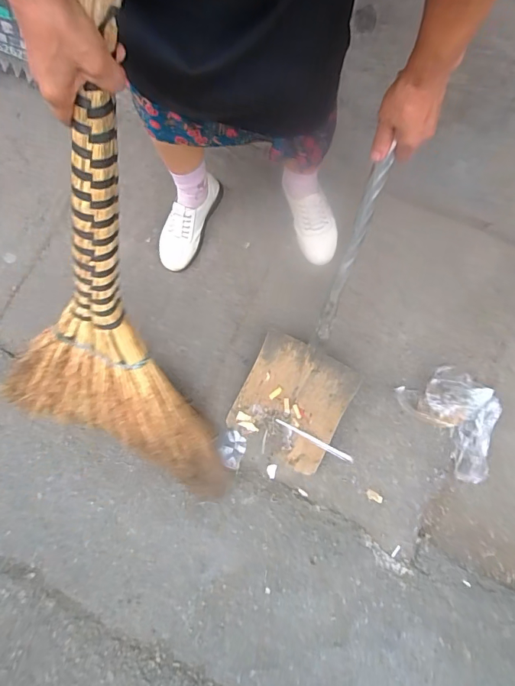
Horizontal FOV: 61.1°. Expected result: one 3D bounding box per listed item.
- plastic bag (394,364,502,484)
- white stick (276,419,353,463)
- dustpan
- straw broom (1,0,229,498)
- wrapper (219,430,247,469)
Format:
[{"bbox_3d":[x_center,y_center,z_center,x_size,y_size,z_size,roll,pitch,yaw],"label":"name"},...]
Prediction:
[{"bbox_3d":[0.406,0.147,0.863,0.145,0.137,0.213,-32,80,-5],"label":"plastic bag"},{"bbox_3d":[0.113,0.195,0.879,0.170,0.012,0.013,25,74,25],"label":"white stick"},{"bbox_3d":[0.100,-0.019,0.772,0.199,0.558,0.114,19,31,4],"label":"dustpan"},{"bbox_3d":[-0.225,-0.022,0.603,0.338,0.739,0.073,2,42,-1],"label":"straw broom"},{"bbox_3d":[-0.052,0.223,0.918,0.048,0.014,0.071,24,80,6],"label":"wrapper"}]

